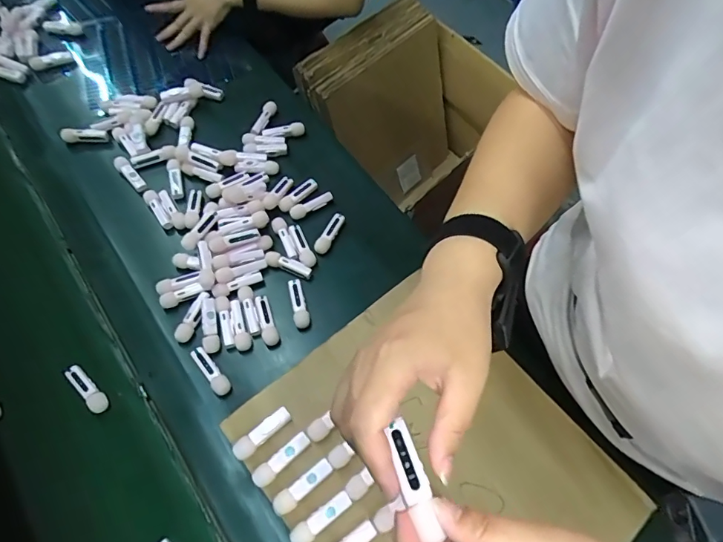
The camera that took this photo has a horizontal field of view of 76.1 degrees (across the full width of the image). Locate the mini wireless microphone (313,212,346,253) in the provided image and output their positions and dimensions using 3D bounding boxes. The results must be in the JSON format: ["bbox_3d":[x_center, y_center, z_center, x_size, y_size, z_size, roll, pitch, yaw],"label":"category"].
[{"bbox_3d":[-0.045,-0.052,0.643,0.020,0.011,0.065,26,68,12],"label":"mini wireless microphone"}]

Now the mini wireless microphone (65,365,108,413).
[{"bbox_3d":[-0.324,0.139,0.547,0.068,0.013,0.020,42,72,17],"label":"mini wireless microphone"}]

